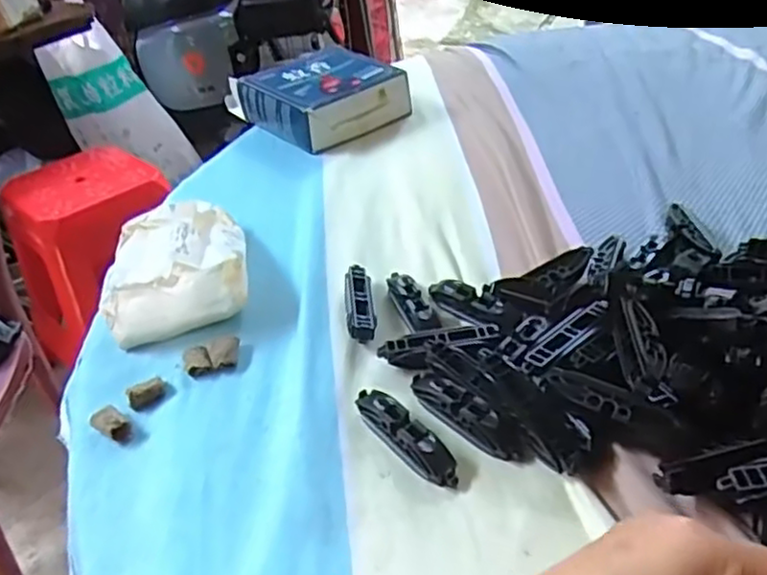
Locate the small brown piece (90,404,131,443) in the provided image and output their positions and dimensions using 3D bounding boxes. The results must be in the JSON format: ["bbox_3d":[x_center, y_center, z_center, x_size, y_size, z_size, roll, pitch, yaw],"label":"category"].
[{"bbox_3d":[-0.170,0.084,0.431,0.029,0.010,0.016,25,46,35],"label":"small brown piece"}]

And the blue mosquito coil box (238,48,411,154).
[{"bbox_3d":[-0.064,-0.211,0.769,0.144,0.049,0.141,-30,43,-30],"label":"blue mosquito coil box"}]

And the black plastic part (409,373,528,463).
[{"bbox_3d":[0.047,0.074,0.404,0.019,0.018,0.080,-32,44,-31],"label":"black plastic part"}]

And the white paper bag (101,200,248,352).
[{"bbox_3d":[-0.162,-0.022,0.537,0.107,0.042,0.149,-11,37,-8],"label":"white paper bag"}]

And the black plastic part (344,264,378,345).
[{"bbox_3d":[-0.017,0.012,0.493,0.020,0.017,0.073,-7,36,-2],"label":"black plastic part"}]

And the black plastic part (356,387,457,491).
[{"bbox_3d":[0.011,0.083,0.395,0.018,0.018,0.080,-28,42,-27],"label":"black plastic part"}]

